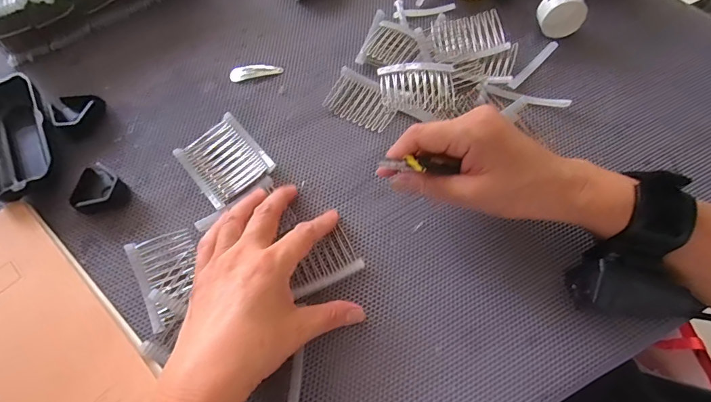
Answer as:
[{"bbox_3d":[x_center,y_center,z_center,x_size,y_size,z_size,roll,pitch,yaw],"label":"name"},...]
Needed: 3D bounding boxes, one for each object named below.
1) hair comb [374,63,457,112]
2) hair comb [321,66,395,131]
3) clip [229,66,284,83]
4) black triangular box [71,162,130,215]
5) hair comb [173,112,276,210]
[{"bbox_3d":[0.055,-0.100,0.351,0.063,0.008,0.046,-3,67,-1],"label":"hair comb"},{"bbox_3d":[0.006,-0.089,0.355,0.062,0.005,0.045,31,71,13],"label":"hair comb"},{"bbox_3d":[-0.091,-0.120,0.367,0.047,0.006,0.014,-13,67,-5],"label":"clip"},{"bbox_3d":[-0.204,-0.009,0.315,0.042,0.019,0.037,34,71,14],"label":"black triangular box"},{"bbox_3d":[-0.105,-0.033,0.325,0.056,0.008,0.062,-39,72,-15],"label":"hair comb"}]

